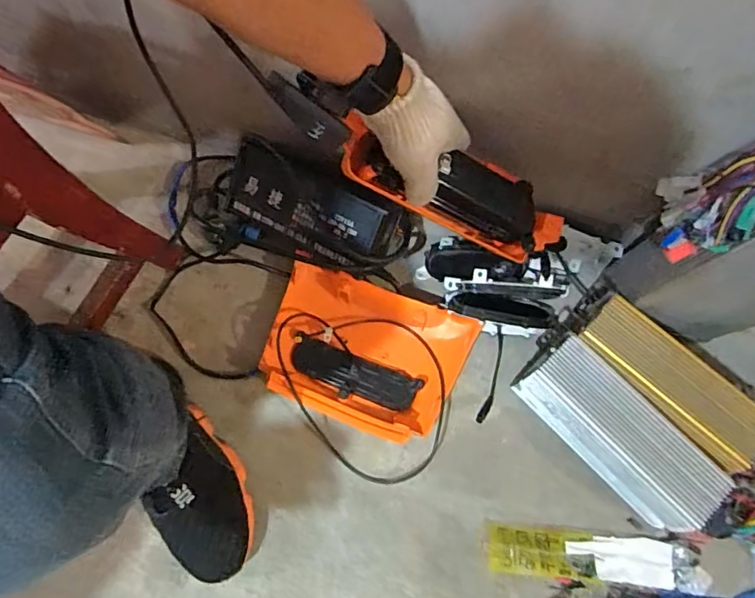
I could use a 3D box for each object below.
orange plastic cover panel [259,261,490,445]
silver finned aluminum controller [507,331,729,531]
[{"bbox_3d":[-0.017,0.066,0.668,0.249,0.048,0.179,19,68,7],"label":"orange plastic cover panel"},{"bbox_3d":[0.261,0.149,0.614,0.081,0.111,0.232,-37,77,-13],"label":"silver finned aluminum controller"}]

